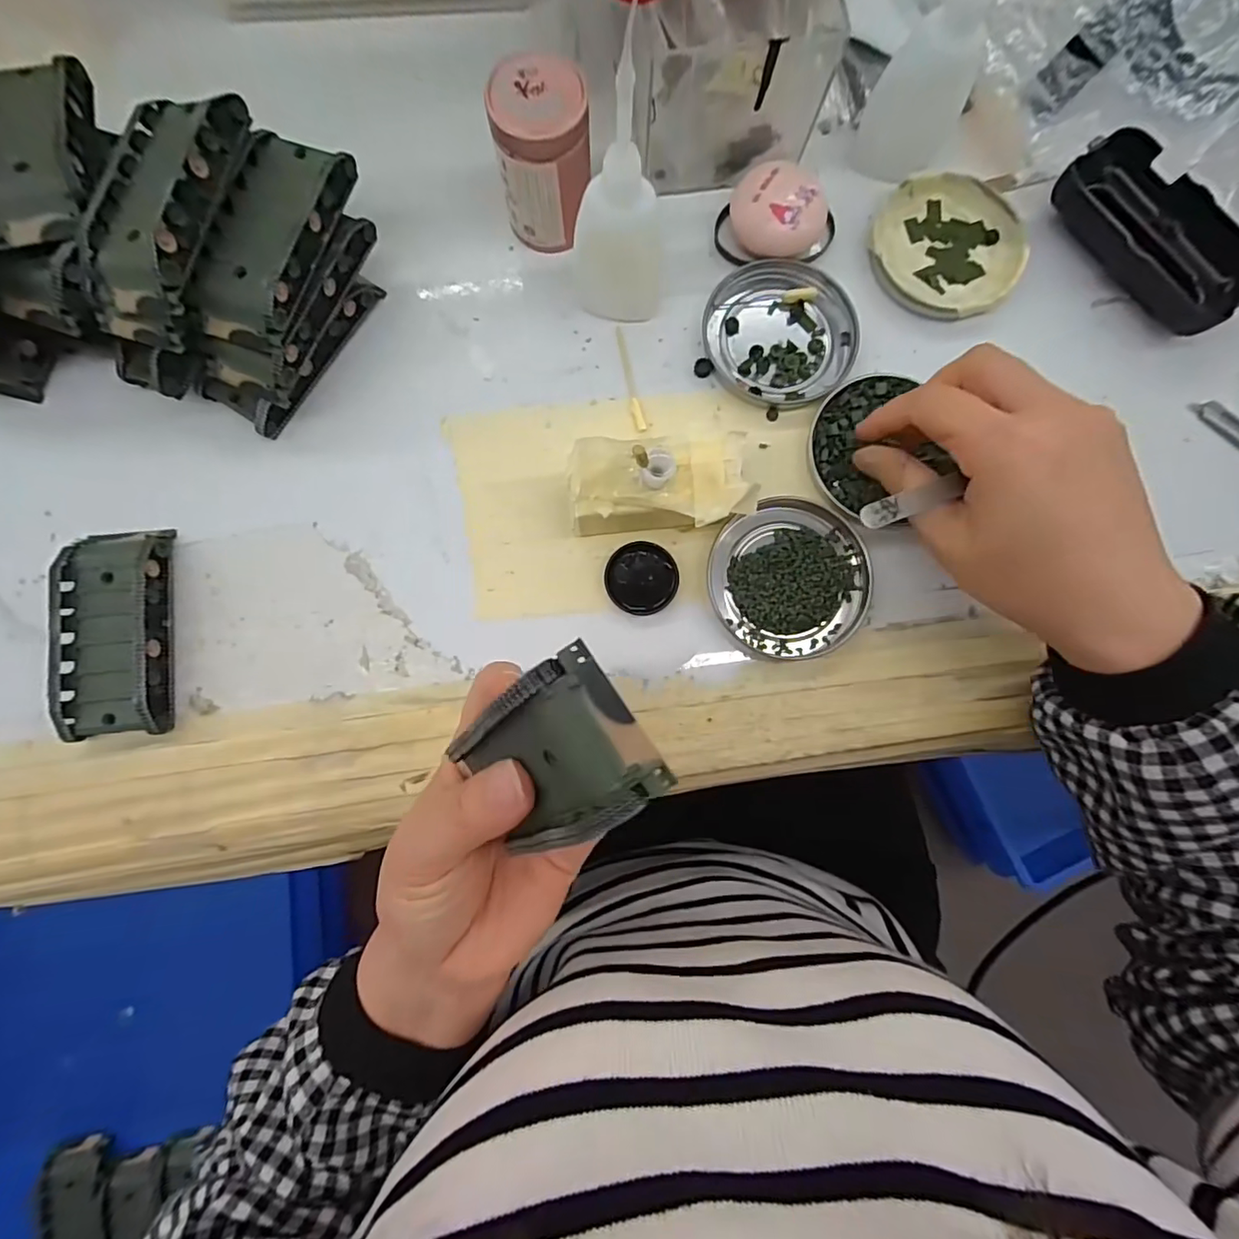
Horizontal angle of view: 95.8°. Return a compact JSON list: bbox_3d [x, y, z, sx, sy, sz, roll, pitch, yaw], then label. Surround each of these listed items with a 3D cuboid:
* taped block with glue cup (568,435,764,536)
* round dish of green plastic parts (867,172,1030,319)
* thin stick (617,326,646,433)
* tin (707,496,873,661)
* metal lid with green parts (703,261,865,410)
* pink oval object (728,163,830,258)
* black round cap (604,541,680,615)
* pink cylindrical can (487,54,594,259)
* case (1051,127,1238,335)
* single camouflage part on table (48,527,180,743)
[{"bbox_3d":[0.018,-0.061,0.266,0.085,0.042,0.045,-4,82,-2],"label":"taped block with glue cup"},{"bbox_3d":[0.177,-0.201,0.301,0.079,0.012,0.080,0,82,-1],"label":"round dish of green plastic parts"},{"bbox_3d":[0.005,-0.126,0.292,0.005,0.004,0.059,-13,85,-3],"label":"thin stick"},{"bbox_3d":[0.084,-0.021,0.278,0.076,0.008,0.079,0,85,-2],"label":"tin"},{"bbox_3d":[0.084,-0.151,0.294,0.078,0.008,0.073,0,82,-1],"label":"metal lid with green parts"},{"bbox_3d":[0.083,-0.211,0.293,0.045,0.022,0.042,-9,82,-3],"label":"pink oval object"},{"bbox_3d":[0.011,-0.020,0.277,0.036,0.005,0.035,0,82,-1],"label":"black round cap"},{"bbox_3d":[-0.036,-0.218,0.269,0.043,0.067,0.035,2,82,-1],"label":"pink cylindrical can"},{"bbox_3d":[0.283,-0.204,0.294,0.052,0.025,0.109,-38,85,-6],"label":"case"},{"bbox_3d":[-0.238,0.006,0.262,0.043,0.017,0.095,-5,82,-2],"label":"single camouflage part on table"}]

